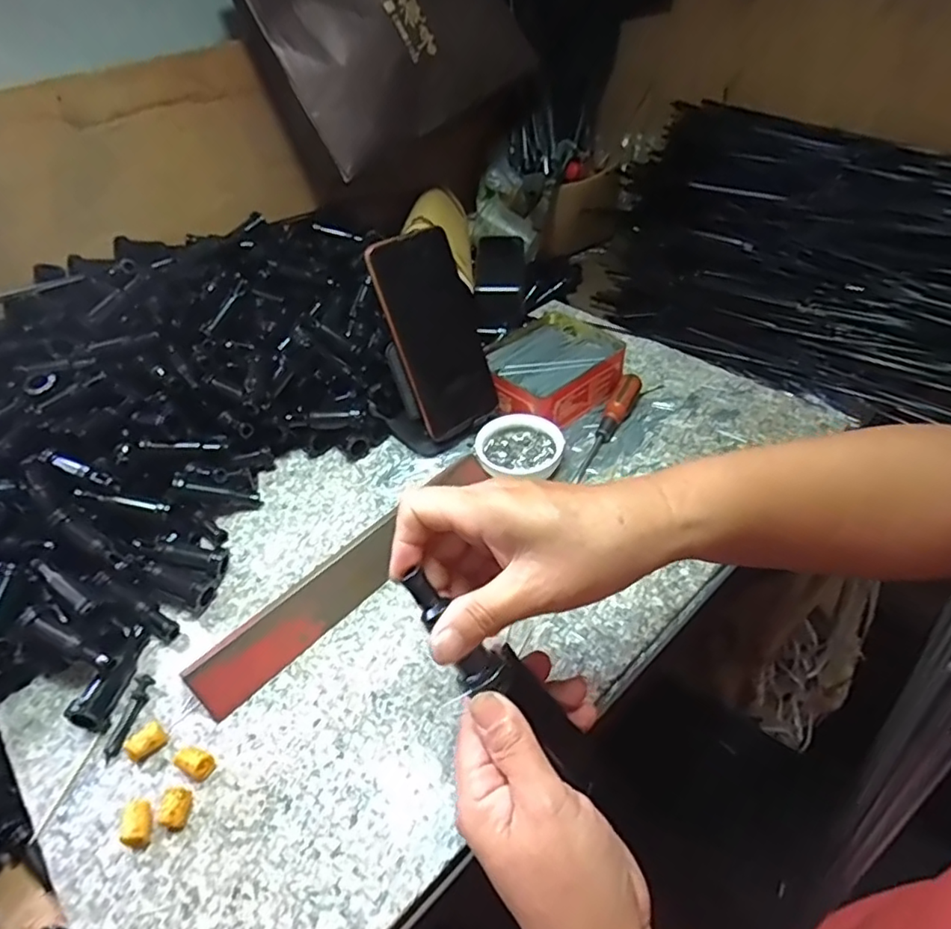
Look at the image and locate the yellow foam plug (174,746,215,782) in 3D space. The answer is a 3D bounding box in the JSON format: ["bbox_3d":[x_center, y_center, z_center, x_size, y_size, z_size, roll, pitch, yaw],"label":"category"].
[{"bbox_3d":[-0.161,0.172,0.346,0.018,0.015,0.013,16,47,21],"label":"yellow foam plug"}]

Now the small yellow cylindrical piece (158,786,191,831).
[{"bbox_3d":[-0.164,0.188,0.328,0.013,0.012,0.018,2,44,8],"label":"small yellow cylindrical piece"}]

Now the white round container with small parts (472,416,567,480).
[{"bbox_3d":[0.038,-0.012,0.513,0.073,0.025,0.065,1,44,7],"label":"white round container with small parts"}]

